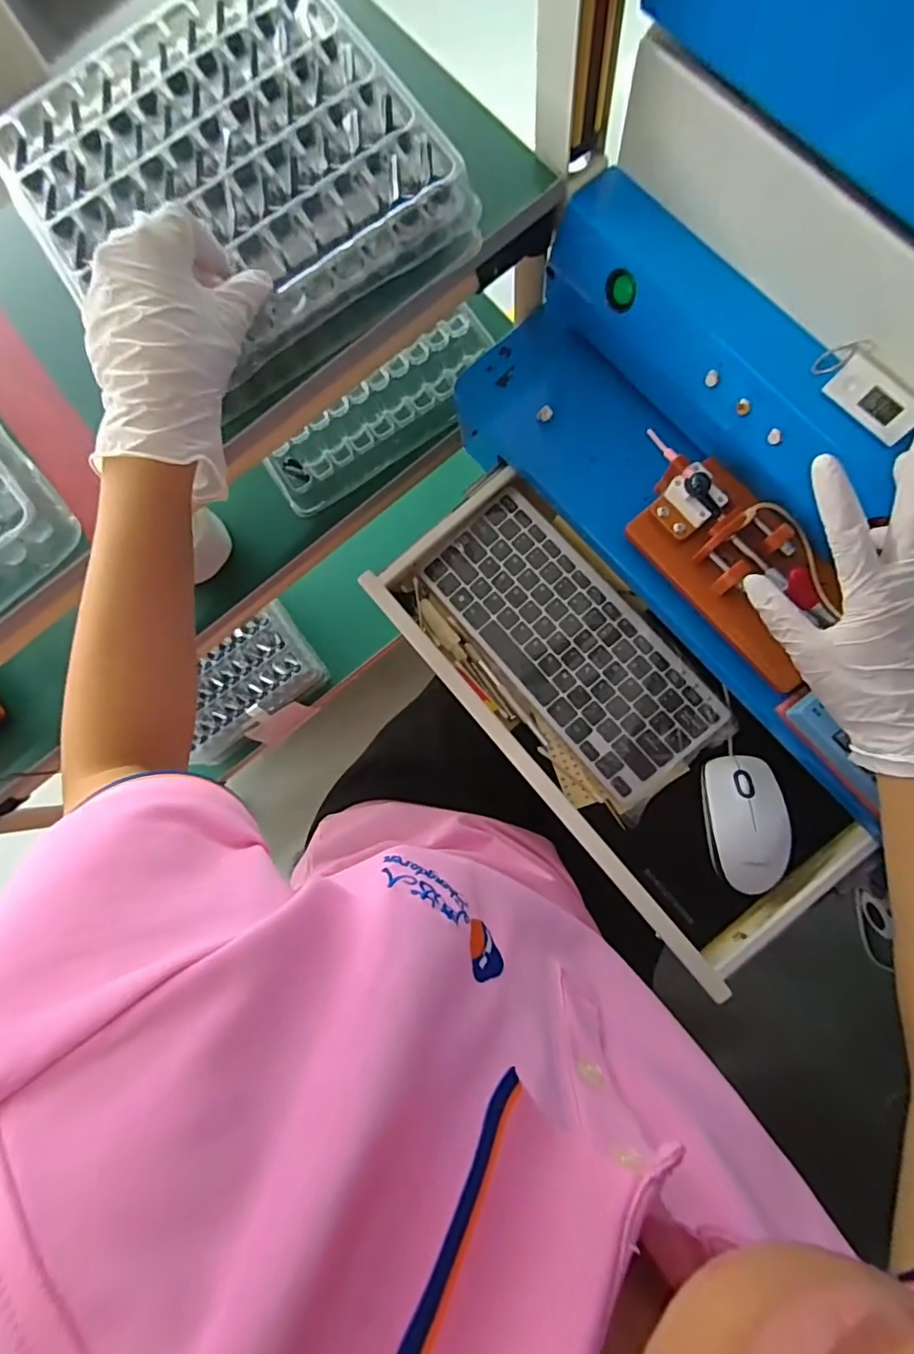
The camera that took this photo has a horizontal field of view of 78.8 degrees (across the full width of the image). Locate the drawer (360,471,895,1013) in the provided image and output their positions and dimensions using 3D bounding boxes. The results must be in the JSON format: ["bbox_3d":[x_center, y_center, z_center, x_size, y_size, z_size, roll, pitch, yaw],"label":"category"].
[{"bbox_3d":[0.116,0.028,0.473,0.175,0.053,0.428,-40,80,-1],"label":"drawer"}]

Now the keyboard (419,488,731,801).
[{"bbox_3d":[0.094,-0.033,0.489,0.110,0.016,0.275,-40,80,-1],"label":"keyboard"}]

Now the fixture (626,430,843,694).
[{"bbox_3d":[0.203,-0.087,0.399,0.083,0.044,0.180,-39,80,-1],"label":"fixture"}]

